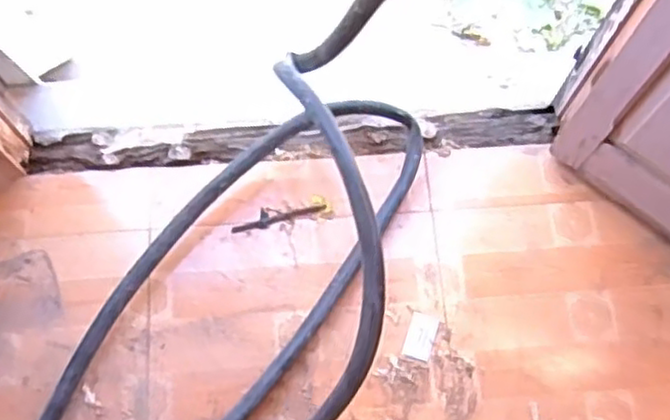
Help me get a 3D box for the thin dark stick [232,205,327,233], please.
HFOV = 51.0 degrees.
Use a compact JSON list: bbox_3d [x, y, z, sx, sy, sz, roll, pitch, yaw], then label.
[{"bbox_3d":[-0.119,0.011,1.478,0.197,0.026,0.038,-15,71,-7],"label":"thin dark stick"}]

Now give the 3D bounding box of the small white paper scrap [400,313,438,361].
[{"bbox_3d":[0.170,0.250,1.384,0.053,0.011,0.088,16,63,7],"label":"small white paper scrap"}]

